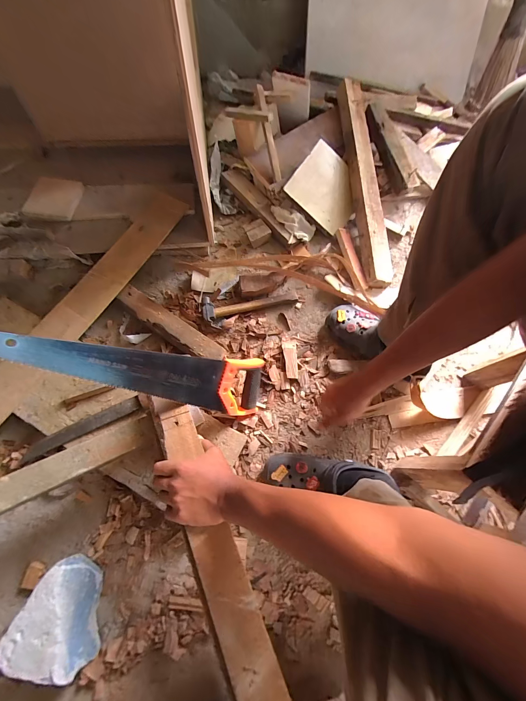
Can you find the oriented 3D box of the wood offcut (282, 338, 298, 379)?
[{"bbox_3d":[0.065,0.015,0.661,0.035,0.018,0.107,0,68,-2],"label":"wood offcut"}]

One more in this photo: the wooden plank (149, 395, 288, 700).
[{"bbox_3d":[-0.067,0.289,0.384,0.064,0.029,0.483,-21,69,-10],"label":"wooden plank"}]

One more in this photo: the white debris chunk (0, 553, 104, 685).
[{"bbox_3d":[-0.310,0.427,0.442,0.125,0.075,0.123,28,70,9],"label":"white debris chunk"}]

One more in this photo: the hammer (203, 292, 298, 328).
[{"bbox_3d":[-0.028,-0.113,0.697,0.242,0.022,0.082,-6,69,-5],"label":"hammer"}]

